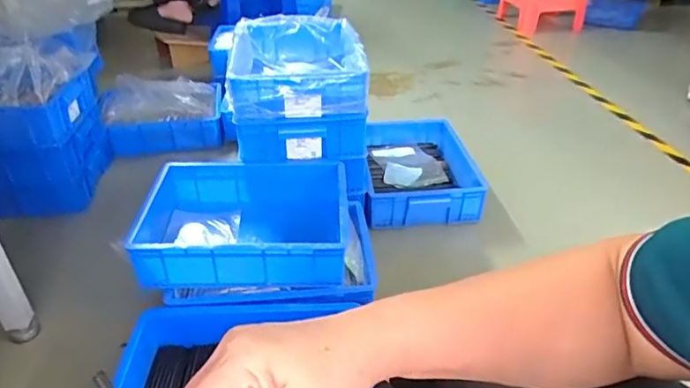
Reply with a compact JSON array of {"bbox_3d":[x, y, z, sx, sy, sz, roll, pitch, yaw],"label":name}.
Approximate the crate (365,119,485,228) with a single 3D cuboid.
[{"bbox_3d":[0.196,-0.085,1.424,0.299,0.104,0.424,-1,34,-1],"label":"crate"}]

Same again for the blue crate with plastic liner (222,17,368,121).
[{"bbox_3d":[-0.118,-0.317,1.252,0.291,0.105,0.423,-4,34,-6],"label":"blue crate with plastic liner"}]

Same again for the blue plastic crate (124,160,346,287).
[{"bbox_3d":[-0.213,0.065,1.082,0.421,0.137,0.322,0,34,0],"label":"blue plastic crate"}]

